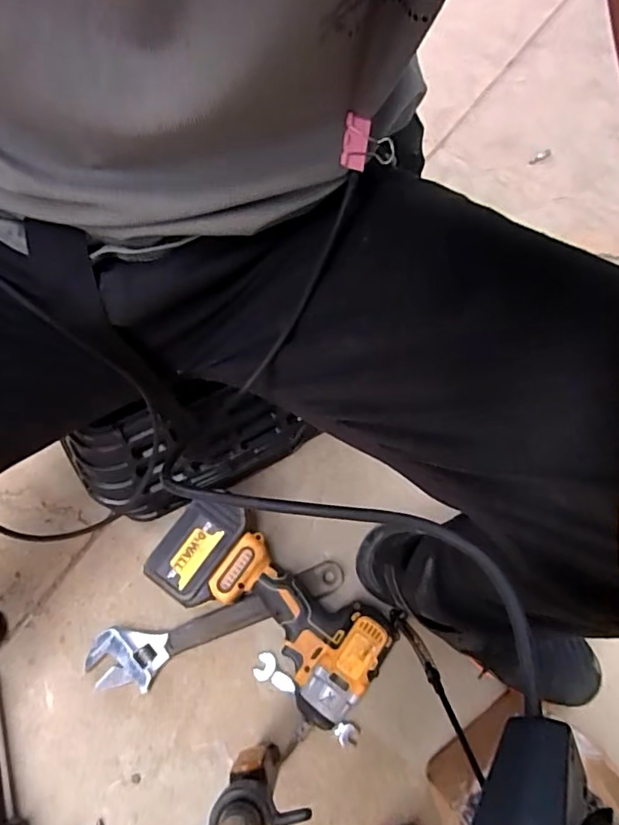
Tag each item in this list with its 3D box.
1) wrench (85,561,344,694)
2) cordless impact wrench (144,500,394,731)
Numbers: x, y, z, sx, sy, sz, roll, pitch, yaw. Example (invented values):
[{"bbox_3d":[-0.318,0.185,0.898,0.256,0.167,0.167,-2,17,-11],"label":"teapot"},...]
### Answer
[{"bbox_3d":[-0.099,0.240,0.599,0.289,0.015,0.065,-15,70,-6],"label":"wrench"},{"bbox_3d":[-0.041,0.204,0.576,0.256,0.081,0.127,37,71,14],"label":"cordless impact wrench"}]

